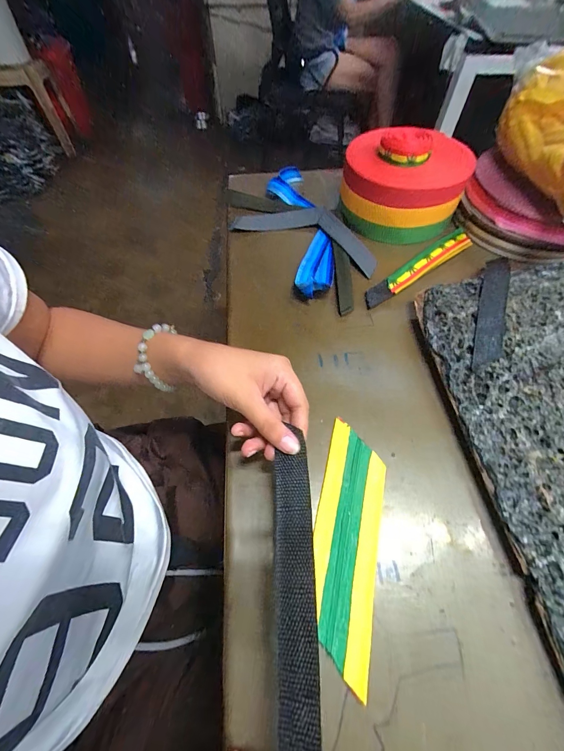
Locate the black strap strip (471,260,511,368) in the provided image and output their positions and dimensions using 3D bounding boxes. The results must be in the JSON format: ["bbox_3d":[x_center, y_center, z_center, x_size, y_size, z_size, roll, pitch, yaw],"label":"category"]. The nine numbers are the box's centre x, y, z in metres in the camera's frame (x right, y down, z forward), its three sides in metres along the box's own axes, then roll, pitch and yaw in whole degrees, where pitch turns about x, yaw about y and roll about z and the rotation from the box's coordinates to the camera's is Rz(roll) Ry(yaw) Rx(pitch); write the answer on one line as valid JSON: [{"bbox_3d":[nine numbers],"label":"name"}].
[{"bbox_3d":[0.233,-0.073,0.342,0.026,0.004,0.159,14,64,19],"label":"black strap strip"}]

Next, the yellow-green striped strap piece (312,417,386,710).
[{"bbox_3d":[0.055,0.130,0.257,0.056,0.010,0.183,15,60,4],"label":"yellow-green striped strap piece"}]

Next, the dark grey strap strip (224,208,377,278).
[{"bbox_3d":[0.033,-0.219,0.462,0.233,0.011,0.101,19,60,12],"label":"dark grey strap strip"}]

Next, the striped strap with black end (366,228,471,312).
[{"bbox_3d":[0.186,-0.148,0.417,0.198,0.015,0.029,-33,64,-18],"label":"striped strap with black end"}]

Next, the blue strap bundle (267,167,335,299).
[{"bbox_3d":[0.030,-0.222,0.461,0.064,0.030,0.289,-9,59,-5],"label":"blue strap bundle"}]

